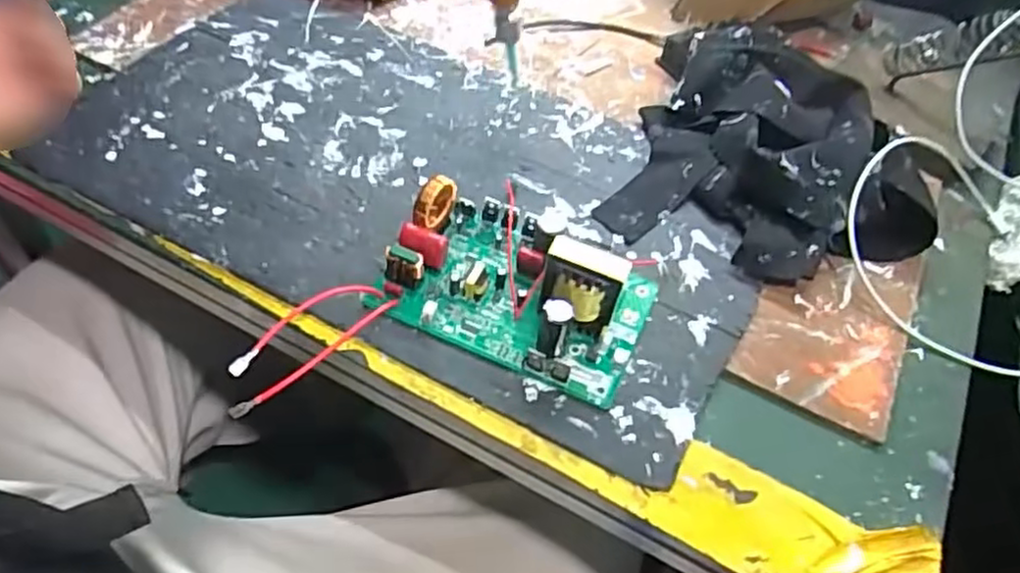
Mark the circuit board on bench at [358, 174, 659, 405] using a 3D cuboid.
[{"bbox_3d":[0.004,-0.008,0.395,0.143,0.054,0.089,21,52,12],"label":"circuit board on bench"}]

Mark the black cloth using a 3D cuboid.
[{"bbox_3d":[0.181,-0.095,0.471,0.191,0.048,0.194,20,52,11],"label":"black cloth"}]

